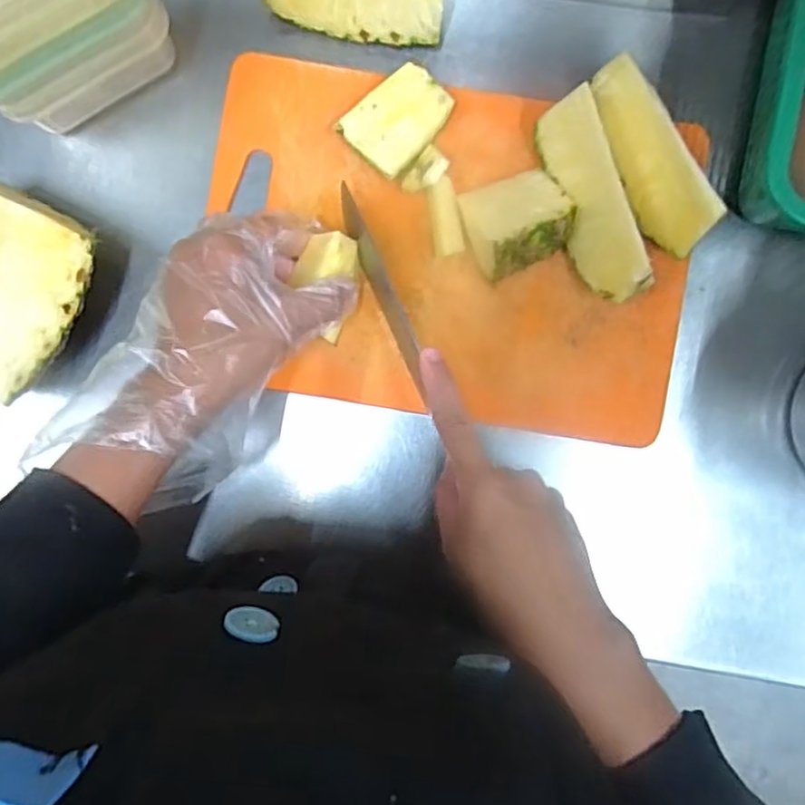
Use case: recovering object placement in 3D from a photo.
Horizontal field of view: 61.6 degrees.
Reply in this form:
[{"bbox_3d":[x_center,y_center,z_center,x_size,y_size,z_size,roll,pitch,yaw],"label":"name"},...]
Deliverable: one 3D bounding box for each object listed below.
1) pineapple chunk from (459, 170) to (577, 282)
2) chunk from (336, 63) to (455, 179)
[{"bbox_3d":[0.066,-0.107,0.395,0.061,0.041,0.056,-22,90,0],"label":"pineapple chunk"},{"bbox_3d":[-0.002,-0.169,0.408,0.060,0.017,0.045,-44,90,0],"label":"chunk"}]

